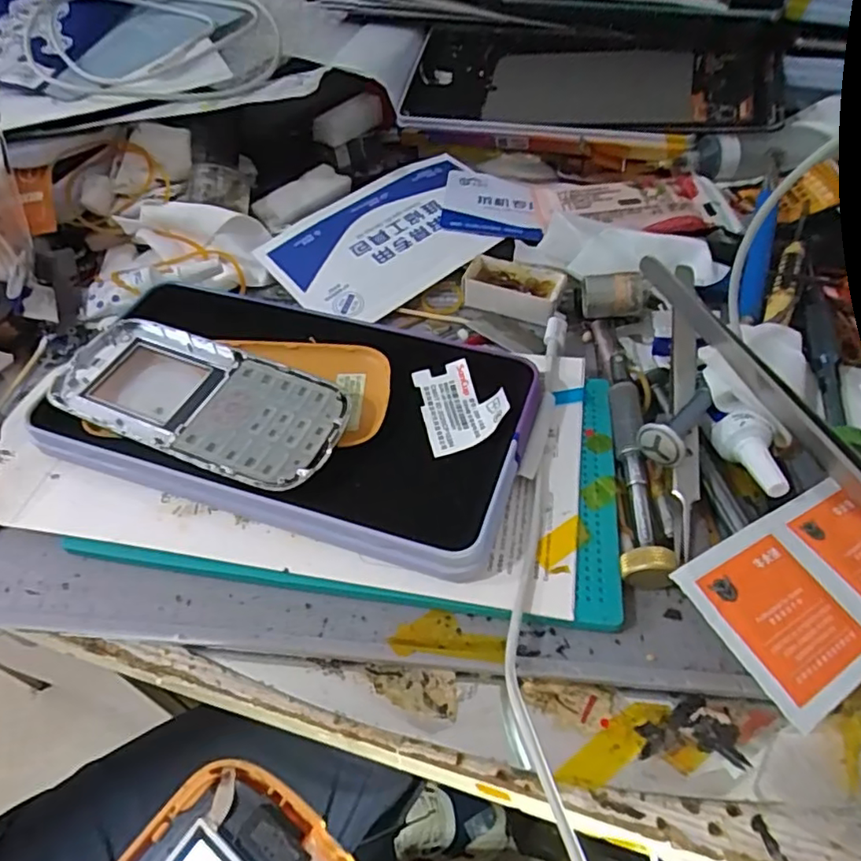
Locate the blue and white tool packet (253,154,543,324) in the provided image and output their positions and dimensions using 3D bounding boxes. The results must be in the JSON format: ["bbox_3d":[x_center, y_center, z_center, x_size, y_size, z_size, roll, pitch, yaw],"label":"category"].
[{"bbox_3d":[-0.014,-0.107,0.321,0.142,0.011,0.086,-35,59,-20],"label":"blue and white tool packet"}]

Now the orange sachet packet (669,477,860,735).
[{"bbox_3d":[0.123,0.048,0.187,0.091,0.004,0.049,-18,57,-28],"label":"orange sachet packet"}]

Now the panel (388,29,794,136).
[{"bbox_3d":[0.097,-0.226,0.379,0.223,0.016,0.105,9,62,17],"label":"panel"}]

